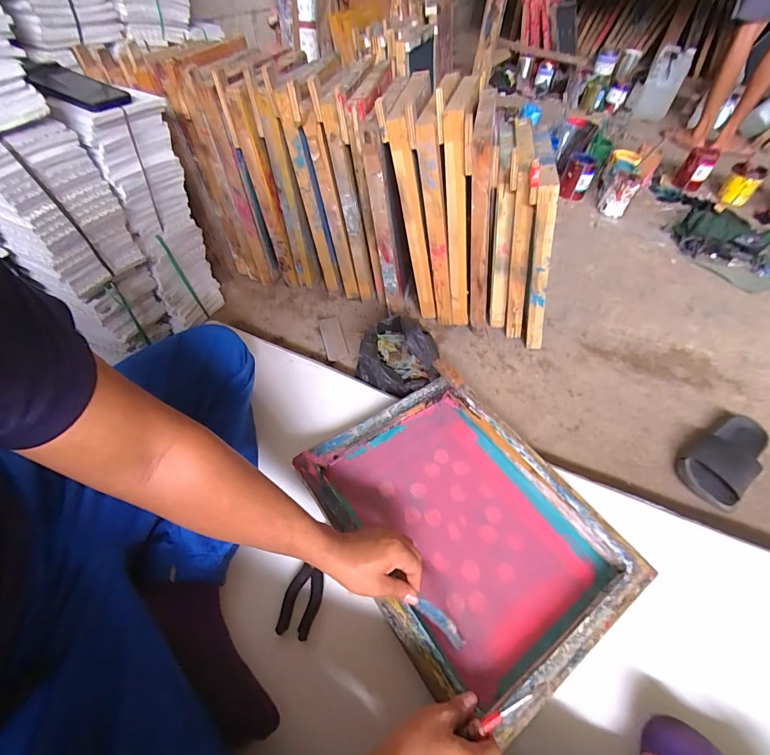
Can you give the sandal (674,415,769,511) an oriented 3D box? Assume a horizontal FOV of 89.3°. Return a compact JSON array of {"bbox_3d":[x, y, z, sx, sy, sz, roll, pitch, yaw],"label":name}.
[{"bbox_3d":[0.698,0.157,0.796,0.266,0.058,0.111,-29,58,-25],"label":"sandal"}]

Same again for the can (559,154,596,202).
[{"bbox_3d":[0.715,-0.740,1.462,0.105,0.138,0.120,23,53,15],"label":"can"}]

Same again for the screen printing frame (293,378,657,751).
[{"bbox_3d":[0.119,0.220,0.622,0.349,0.047,0.448,-27,57,-24],"label":"screen printing frame"}]

